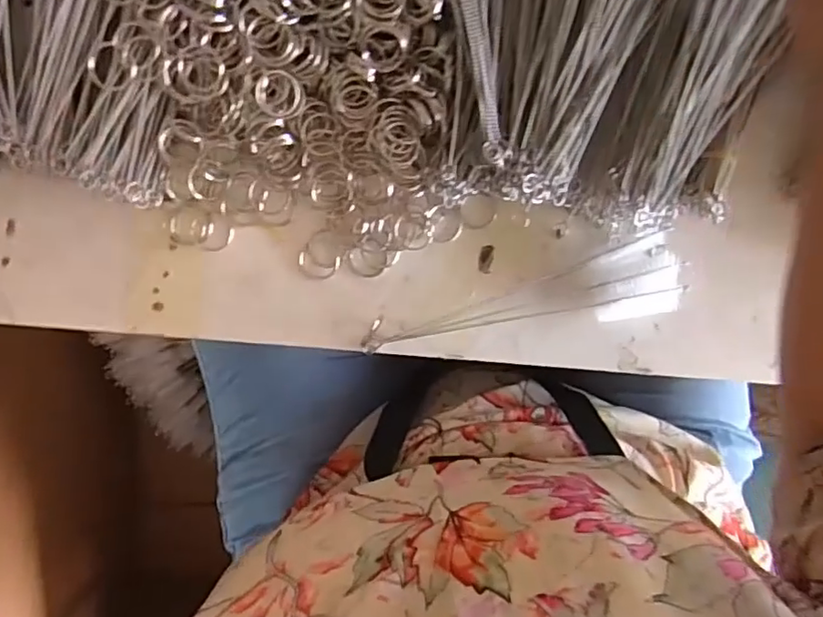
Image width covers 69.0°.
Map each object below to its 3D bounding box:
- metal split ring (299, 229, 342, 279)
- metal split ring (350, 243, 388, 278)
[{"bbox_3d":[-0.056,-0.033,0.378,0.026,0.004,0.031,29,90,-5],"label":"metal split ring"},{"bbox_3d":[-0.028,-0.031,0.382,0.024,0.004,0.023,-2,111,-4],"label":"metal split ring"}]

